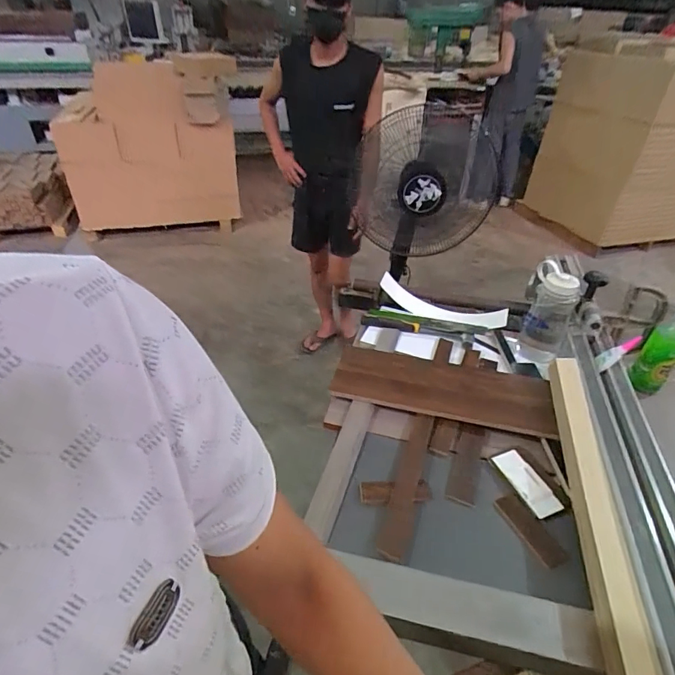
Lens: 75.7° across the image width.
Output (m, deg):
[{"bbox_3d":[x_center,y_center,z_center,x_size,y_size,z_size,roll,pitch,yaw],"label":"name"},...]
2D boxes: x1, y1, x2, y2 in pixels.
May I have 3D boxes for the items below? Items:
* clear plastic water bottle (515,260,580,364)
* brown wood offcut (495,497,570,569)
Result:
[{"bbox_3d":[0.465,-0.049,0.965,0.101,0.202,0.075,21,41,25],"label":"clear plastic water bottle"},{"bbox_3d":[0.300,0.300,0.678,0.042,0.009,0.116,-18,41,-24],"label":"brown wood offcut"}]

